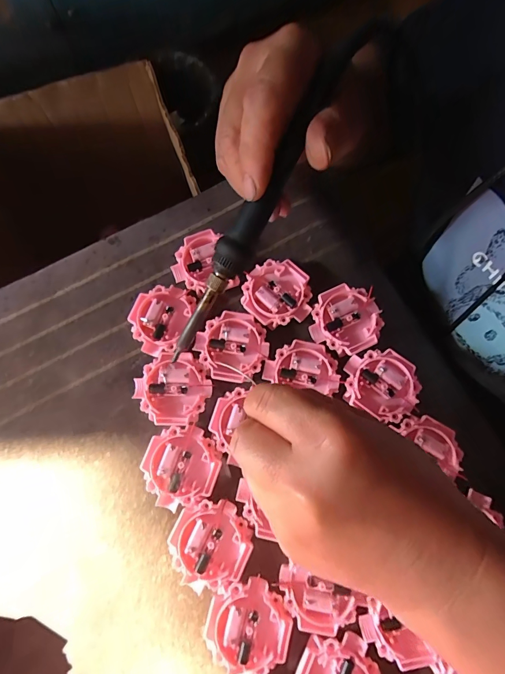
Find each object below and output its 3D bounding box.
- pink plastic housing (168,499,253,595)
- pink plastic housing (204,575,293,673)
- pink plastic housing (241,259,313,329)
[{"bbox_3d":[-0.028,0.138,0.238,0.051,0.016,0.049,-24,78,-6],"label":"pink plastic housing"},{"bbox_3d":[-0.002,0.184,0.225,0.050,0.013,0.051,0,77,-1],"label":"pink plastic housing"},{"bbox_3d":[0.019,-0.034,0.278,0.052,0.011,0.050,0,77,-1],"label":"pink plastic housing"}]

